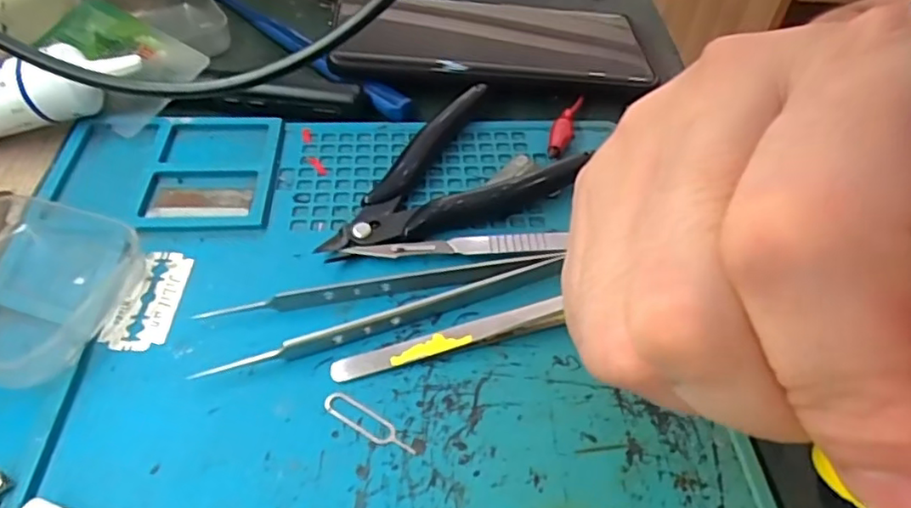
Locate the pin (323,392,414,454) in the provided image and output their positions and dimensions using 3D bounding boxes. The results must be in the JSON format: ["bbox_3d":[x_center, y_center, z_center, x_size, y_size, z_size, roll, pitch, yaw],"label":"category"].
[{"bbox_3d":[-0.026,0.051,0.185,0.033,0.004,0.008,25,52,18],"label":"pin"}]

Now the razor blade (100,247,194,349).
[{"bbox_3d":[-0.107,0.014,0.212,0.021,0.004,0.042,4,48,0],"label":"razor blade"}]

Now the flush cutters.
[{"bbox_3d":[-0.007,-0.029,0.248,0.106,0.015,0.070,-34,58,-29],"label":"flush cutters"}]

